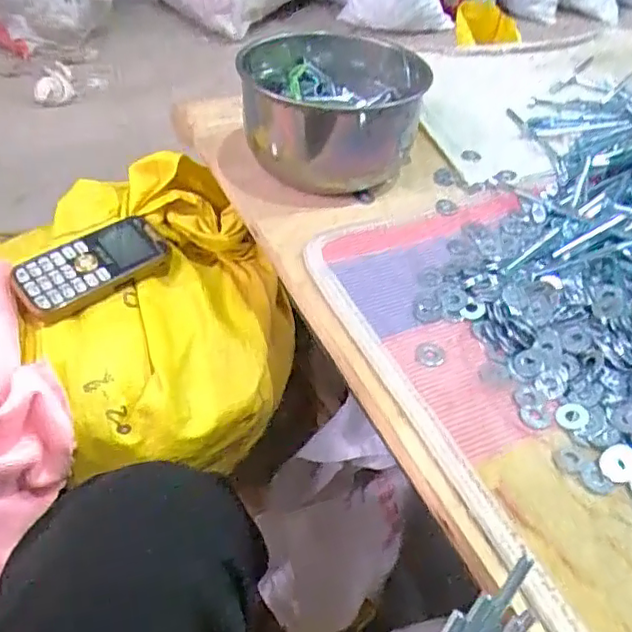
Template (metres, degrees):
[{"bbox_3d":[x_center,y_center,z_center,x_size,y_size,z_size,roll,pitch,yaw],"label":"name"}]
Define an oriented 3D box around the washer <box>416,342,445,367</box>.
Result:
[{"bbox_3d":[0.077,0.025,0.402,0.019,0.004,0.021,20,48,14],"label":"washer"}]

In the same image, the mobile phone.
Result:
[{"bbox_3d":[-0.190,-0.043,0.517,0.127,0.014,0.054,-30,73,-35],"label":"mobile phone"}]

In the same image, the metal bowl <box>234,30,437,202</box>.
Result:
[{"bbox_3d":[0.013,-0.200,0.573,0.156,0.079,0.180,-3,46,-8],"label":"metal bowl"}]

